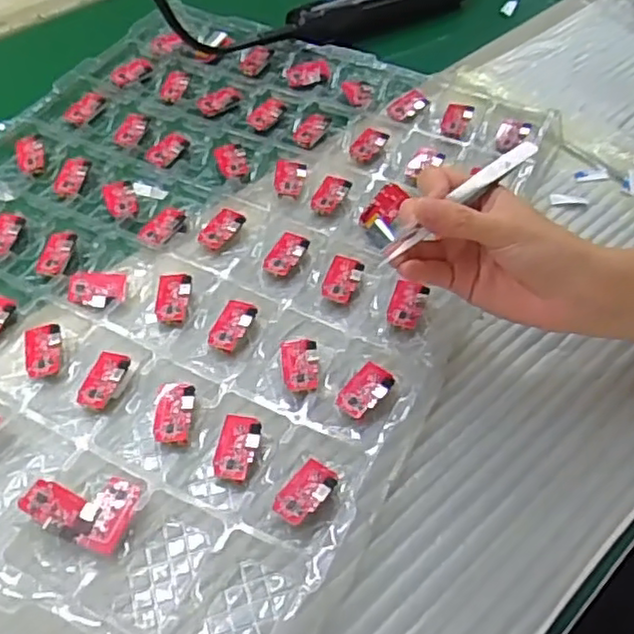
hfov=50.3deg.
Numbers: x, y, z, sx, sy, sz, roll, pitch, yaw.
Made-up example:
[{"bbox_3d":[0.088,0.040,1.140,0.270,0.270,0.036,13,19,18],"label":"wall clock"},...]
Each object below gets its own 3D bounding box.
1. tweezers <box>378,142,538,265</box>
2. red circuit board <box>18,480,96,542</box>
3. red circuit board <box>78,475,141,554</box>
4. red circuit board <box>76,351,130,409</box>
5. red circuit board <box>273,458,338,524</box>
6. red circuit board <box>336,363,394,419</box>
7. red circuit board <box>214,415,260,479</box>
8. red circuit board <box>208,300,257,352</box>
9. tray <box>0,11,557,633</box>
[{"bbox_3d":[0.083,-0.066,0.376,0.123,0.014,0.010,-38,62,-19],"label":"tweezers"},{"bbox_3d":[-0.128,0.096,0.335,0.035,0.010,0.020,22,54,15],"label":"red circuit board"},{"bbox_3d":[-0.102,0.099,0.339,0.019,0.010,0.038,10,52,6],"label":"red circuit board"},{"bbox_3d":[-0.122,0.035,0.383,0.021,0.010,0.033,20,54,14],"label":"red circuit board"},{"bbox_3d":[-0.006,0.090,0.348,0.022,0.010,0.035,35,58,23],"label":"red circuit board"},{"bbox_3d":[0.029,0.042,0.386,0.021,0.011,0.035,33,58,22],"label":"red circuit board"},{"bbox_3d":[-0.043,0.070,0.365,0.022,0.006,0.036,5,64,11],"label":"red circuit board"},{"bbox_3d":[-0.051,0.005,0.411,0.021,0.005,0.034,13,56,22],"label":"red circuit board"},{"bbox_3d":[-0.093,-0.057,0.458,0.373,0.021,0.483,24,54,16],"label":"tray"}]

